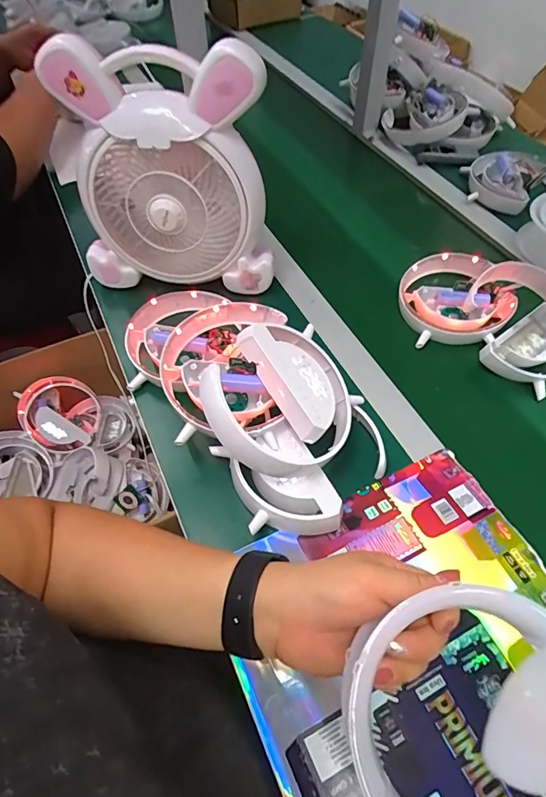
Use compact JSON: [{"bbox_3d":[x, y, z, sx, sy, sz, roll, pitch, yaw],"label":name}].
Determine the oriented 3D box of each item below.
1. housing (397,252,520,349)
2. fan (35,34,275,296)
[{"bbox_3d":[0.244,-0.142,0.593,0.143,0.046,0.141,0,55,1],"label":"housing"},{"bbox_3d":[-0.124,-0.265,0.532,0.241,0.252,0.115,14,57,10],"label":"fan"}]

